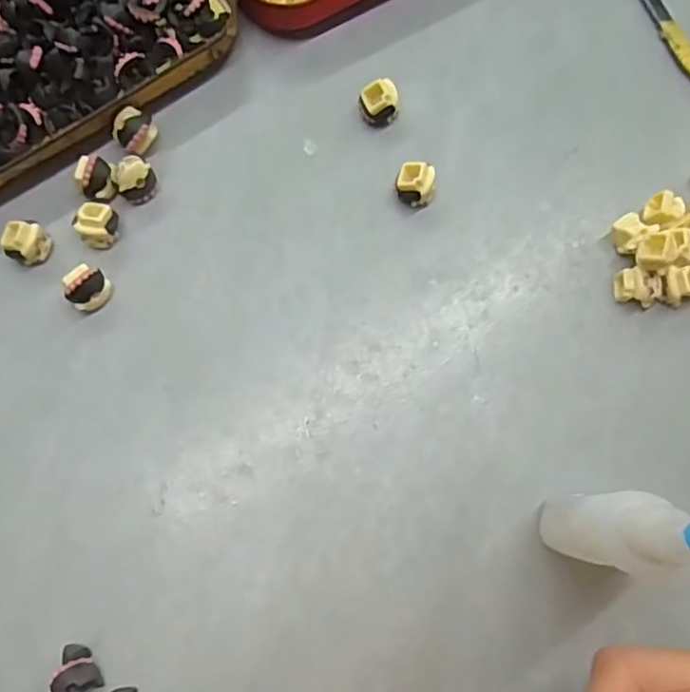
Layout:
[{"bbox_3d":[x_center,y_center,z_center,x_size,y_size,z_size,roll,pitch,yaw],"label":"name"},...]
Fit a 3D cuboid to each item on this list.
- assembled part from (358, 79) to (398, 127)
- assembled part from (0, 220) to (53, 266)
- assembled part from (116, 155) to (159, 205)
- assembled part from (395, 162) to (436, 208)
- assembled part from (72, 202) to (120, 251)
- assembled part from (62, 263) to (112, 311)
[{"bbox_3d":[0.014,-0.101,0.262,0.015,0.015,0.012,-16,78,-5],"label":"assembled part"},{"bbox_3d":[-0.124,-0.040,0.246,0.013,0.016,0.016,35,79,6],"label":"assembled part"},{"bbox_3d":[-0.084,-0.067,0.252,0.013,0.014,0.014,-8,78,-3],"label":"assembled part"},{"bbox_3d":[0.029,-0.065,0.255,0.016,0.014,0.014,11,77,1],"label":"assembled part"},{"bbox_3d":[-0.098,-0.048,0.248,0.014,0.014,0.016,13,77,1],"label":"assembled part"},{"bbox_3d":[-0.099,-0.022,0.242,0.013,0.016,0.016,40,79,7],"label":"assembled part"}]

